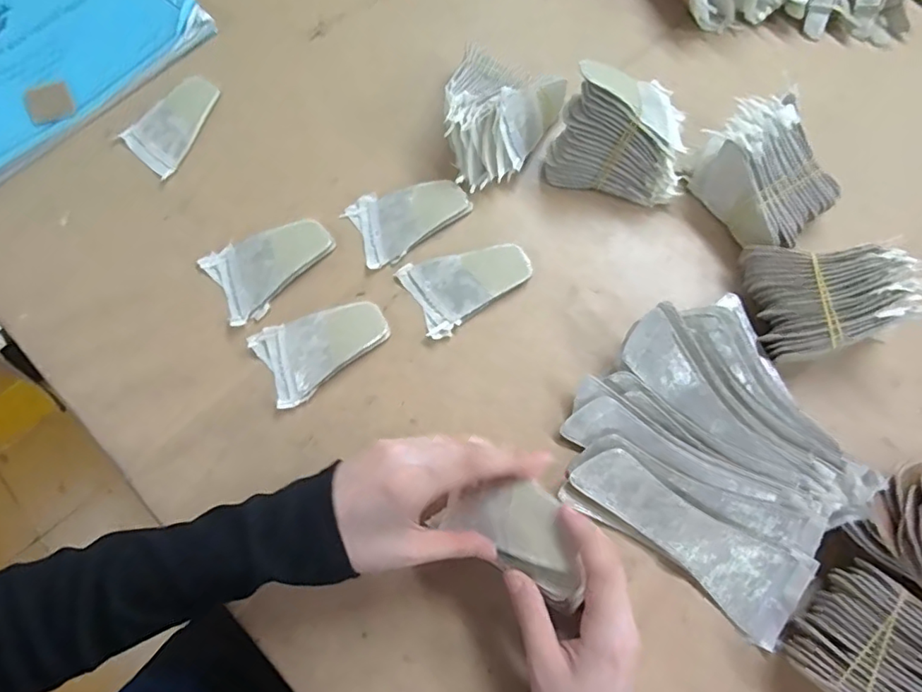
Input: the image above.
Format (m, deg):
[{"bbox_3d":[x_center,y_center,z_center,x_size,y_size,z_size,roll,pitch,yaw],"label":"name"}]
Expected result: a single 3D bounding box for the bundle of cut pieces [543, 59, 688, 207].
[{"bbox_3d":[0.130,-0.171,0.453,0.109,0.085,0.071,10,72,2],"label":"bundle of cut pieces"}]

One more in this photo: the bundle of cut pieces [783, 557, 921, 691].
[{"bbox_3d":[0.276,0.204,0.348,0.114,0.058,0.076,41,76,11],"label":"bundle of cut pieces"}]

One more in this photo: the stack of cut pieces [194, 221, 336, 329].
[{"bbox_3d":[-0.150,-0.066,0.452,0.098,0.010,0.066,-29,75,-10],"label":"stack of cut pieces"}]

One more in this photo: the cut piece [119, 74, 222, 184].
[{"bbox_3d":[-0.245,-0.193,0.491,0.058,0.004,0.092,39,75,11],"label":"cut piece"}]

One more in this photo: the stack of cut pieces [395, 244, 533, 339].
[{"bbox_3d":[0.007,-0.053,0.449,0.097,0.012,0.063,-26,74,-9],"label":"stack of cut pieces"}]

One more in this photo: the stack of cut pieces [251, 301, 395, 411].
[{"bbox_3d":[-0.104,-0.001,0.429,0.097,0.014,0.060,-27,74,-9],"label":"stack of cut pieces"}]

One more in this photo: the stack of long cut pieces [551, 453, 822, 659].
[{"bbox_3d":[0.149,0.131,0.383,0.163,0.008,0.062,29,96,9],"label":"stack of long cut pieces"}]

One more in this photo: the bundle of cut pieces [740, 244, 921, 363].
[{"bbox_3d":[0.275,-0.036,0.421,0.103,0.059,0.092,-4,72,-2],"label":"bundle of cut pieces"}]

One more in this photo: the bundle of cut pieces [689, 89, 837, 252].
[{"bbox_3d":[0.250,-0.136,0.458,0.086,0.063,0.108,-22,74,-8],"label":"bundle of cut pieces"}]

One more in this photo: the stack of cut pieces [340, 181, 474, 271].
[{"bbox_3d":[-0.045,-0.111,0.468,0.095,0.010,0.063,-29,75,-10],"label":"stack of cut pieces"}]

